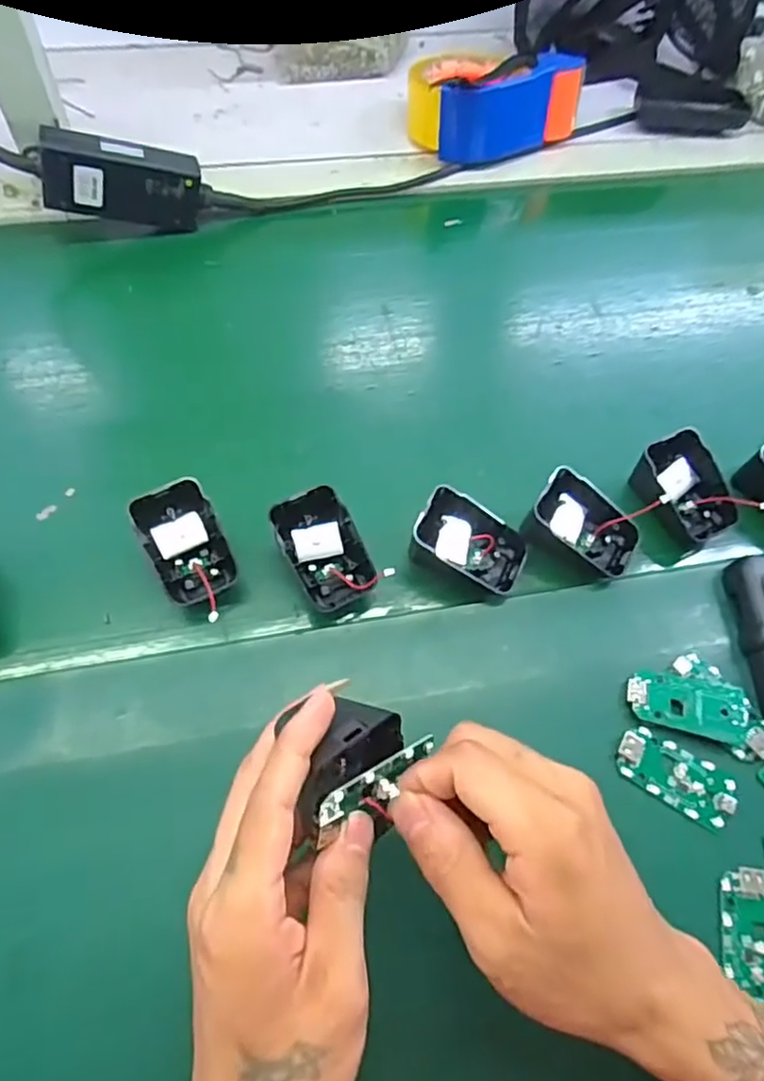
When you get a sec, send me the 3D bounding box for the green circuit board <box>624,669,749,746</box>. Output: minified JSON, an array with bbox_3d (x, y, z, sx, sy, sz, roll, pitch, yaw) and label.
[{"bbox_3d":[0.170,0.092,0.364,0.065,0.006,0.032,10,60,2],"label":"green circuit board"}]

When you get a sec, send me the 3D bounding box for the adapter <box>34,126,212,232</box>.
[{"bbox_3d":[-0.199,-0.279,0.513,0.121,0.050,0.030,-3,58,-27],"label":"adapter"}]

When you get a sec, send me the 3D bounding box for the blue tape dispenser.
[{"bbox_3d":[0.104,-0.404,0.604,0.148,0.079,0.069,-8,61,-8],"label":"blue tape dispenser"}]

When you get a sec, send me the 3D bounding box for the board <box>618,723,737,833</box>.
[{"bbox_3d":[0.157,0.125,0.348,0.062,0.005,0.032,29,62,13],"label":"board"}]

